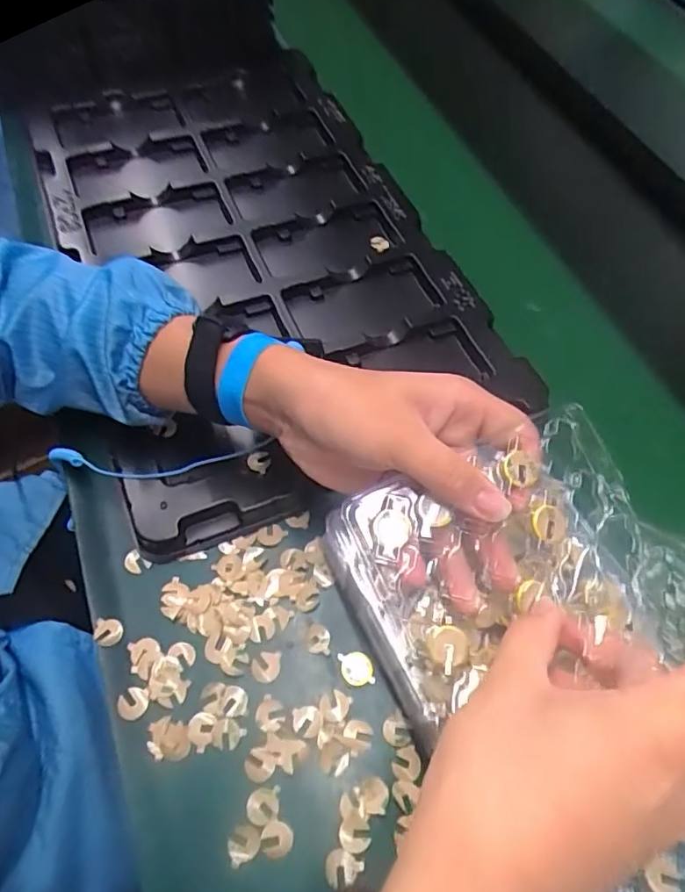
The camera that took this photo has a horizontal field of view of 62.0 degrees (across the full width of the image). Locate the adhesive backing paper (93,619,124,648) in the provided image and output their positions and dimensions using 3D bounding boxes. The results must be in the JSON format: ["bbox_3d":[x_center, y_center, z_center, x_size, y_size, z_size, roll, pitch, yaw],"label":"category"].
[{"bbox_3d":[-0.151,0.119,0.365,0.019,0.004,0.017,7,60,0],"label":"adhesive backing paper"}]

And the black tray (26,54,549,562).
[{"bbox_3d":[-0.088,-0.183,0.529,0.326,0.039,0.508,-20,63,-15],"label":"black tray"}]

